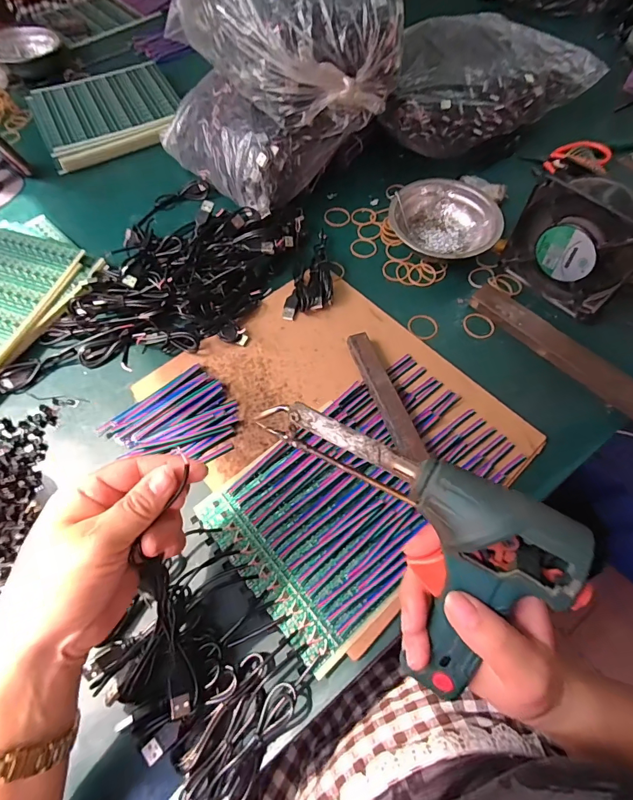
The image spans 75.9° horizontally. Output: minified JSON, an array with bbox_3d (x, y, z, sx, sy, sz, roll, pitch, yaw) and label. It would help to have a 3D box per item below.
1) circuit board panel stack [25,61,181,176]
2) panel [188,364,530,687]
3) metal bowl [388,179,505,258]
[{"bbox_3d":[-0.312,-0.433,0.619,0.200,0.036,0.198,-25,64,-11],"label":"circuit board panel stack"},{"bbox_3d":[0.045,0.074,0.362,0.256,0.012,0.158,-39,67,-17],"label":"panel"},{"bbox_3d":[0.160,-0.223,0.506,0.128,0.040,0.128,0,65,1],"label":"metal bowl"}]

